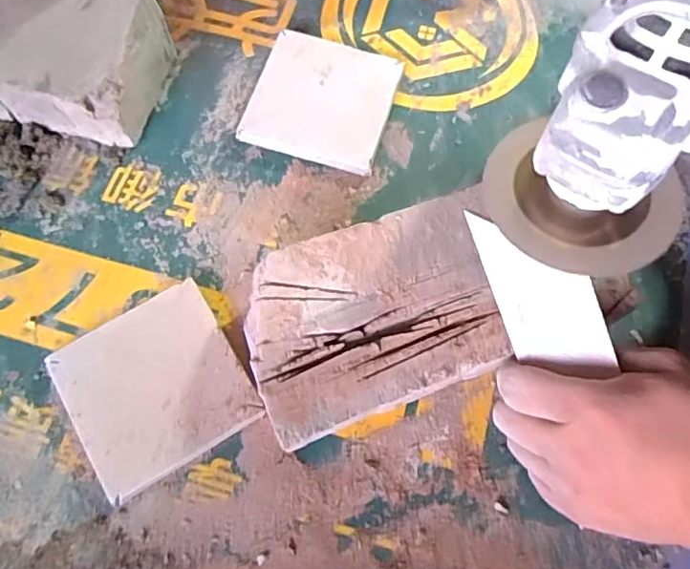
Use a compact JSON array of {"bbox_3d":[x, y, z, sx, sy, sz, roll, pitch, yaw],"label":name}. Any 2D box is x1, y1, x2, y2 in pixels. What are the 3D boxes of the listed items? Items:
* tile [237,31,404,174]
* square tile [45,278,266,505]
[{"bbox_3d":[-0.016,-0.137,0.405,0.095,0.012,0.099,16,71,5],"label":"tile"},{"bbox_3d":[-0.114,0.060,0.332,0.097,0.011,0.097,-32,74,-12],"label":"square tile"}]

